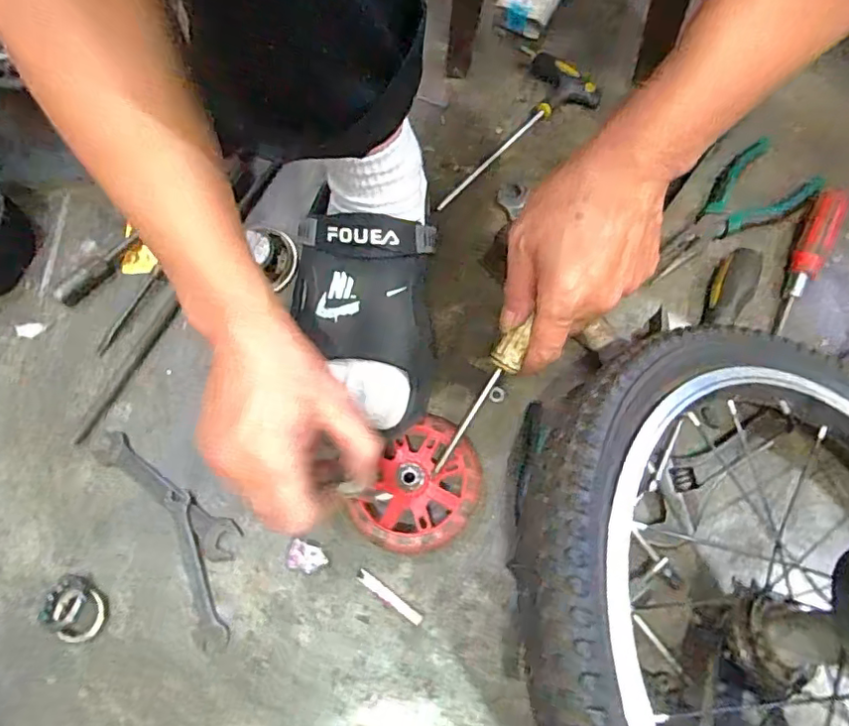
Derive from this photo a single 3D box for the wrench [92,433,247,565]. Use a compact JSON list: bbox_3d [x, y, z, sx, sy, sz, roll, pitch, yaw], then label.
[{"bbox_3d":[-0.202,0.102,0.433,0.141,0.011,0.029,32,73,12],"label":"wrench"}]

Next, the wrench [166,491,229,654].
[{"bbox_3d":[-0.172,0.153,0.412,0.022,0.009,0.118,-21,70,-7],"label":"wrench"}]

